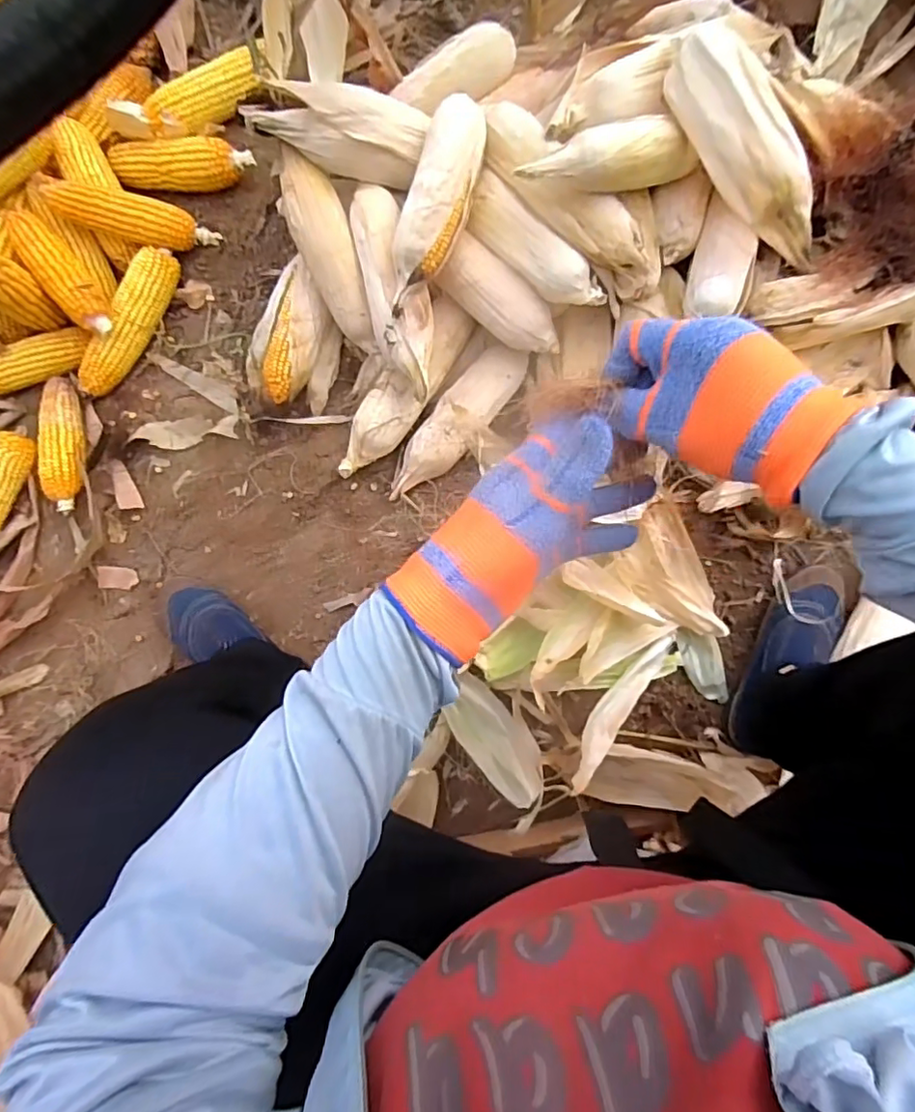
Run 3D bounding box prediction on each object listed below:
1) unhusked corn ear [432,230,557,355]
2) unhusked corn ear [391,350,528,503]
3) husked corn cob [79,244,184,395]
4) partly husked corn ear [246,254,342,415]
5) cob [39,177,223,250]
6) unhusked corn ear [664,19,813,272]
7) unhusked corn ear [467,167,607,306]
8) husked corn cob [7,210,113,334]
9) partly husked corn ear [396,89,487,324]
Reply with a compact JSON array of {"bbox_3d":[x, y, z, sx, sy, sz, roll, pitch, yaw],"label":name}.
[{"bbox_3d":[0.054,-0.292,0.669,0.151,0.047,0.057,38,87,4],"label":"unhusked corn ear"},{"bbox_3d":[-0.001,-0.168,0.733,0.065,0.054,0.238,43,87,4],"label":"unhusked corn ear"},{"bbox_3d":[-0.440,-0.311,0.776,0.044,0.066,0.206,33,86,4],"label":"husked corn cob"},{"bbox_3d":[-0.208,-0.281,0.753,0.101,0.069,0.169,33,109,20],"label":"partly husked corn ear"},{"bbox_3d":[-0.417,-0.434,0.745,0.205,0.053,0.051,4,84,-25],"label":"cob"},{"bbox_3d":[0.276,-0.388,0.550,0.058,0.055,0.230,-25,85,-1],"label":"unhusked corn ear"},{"bbox_3d":[0.078,-0.327,0.623,0.052,0.041,0.180,-42,85,-2],"label":"unhusked corn ear"},{"bbox_3d":[-0.502,-0.359,0.731,0.054,0.050,0.164,-35,97,-2],"label":"husked corn cob"},{"bbox_3d":[-0.025,-0.377,0.631,0.061,0.067,0.214,22,86,3],"label":"partly husked corn ear"}]

